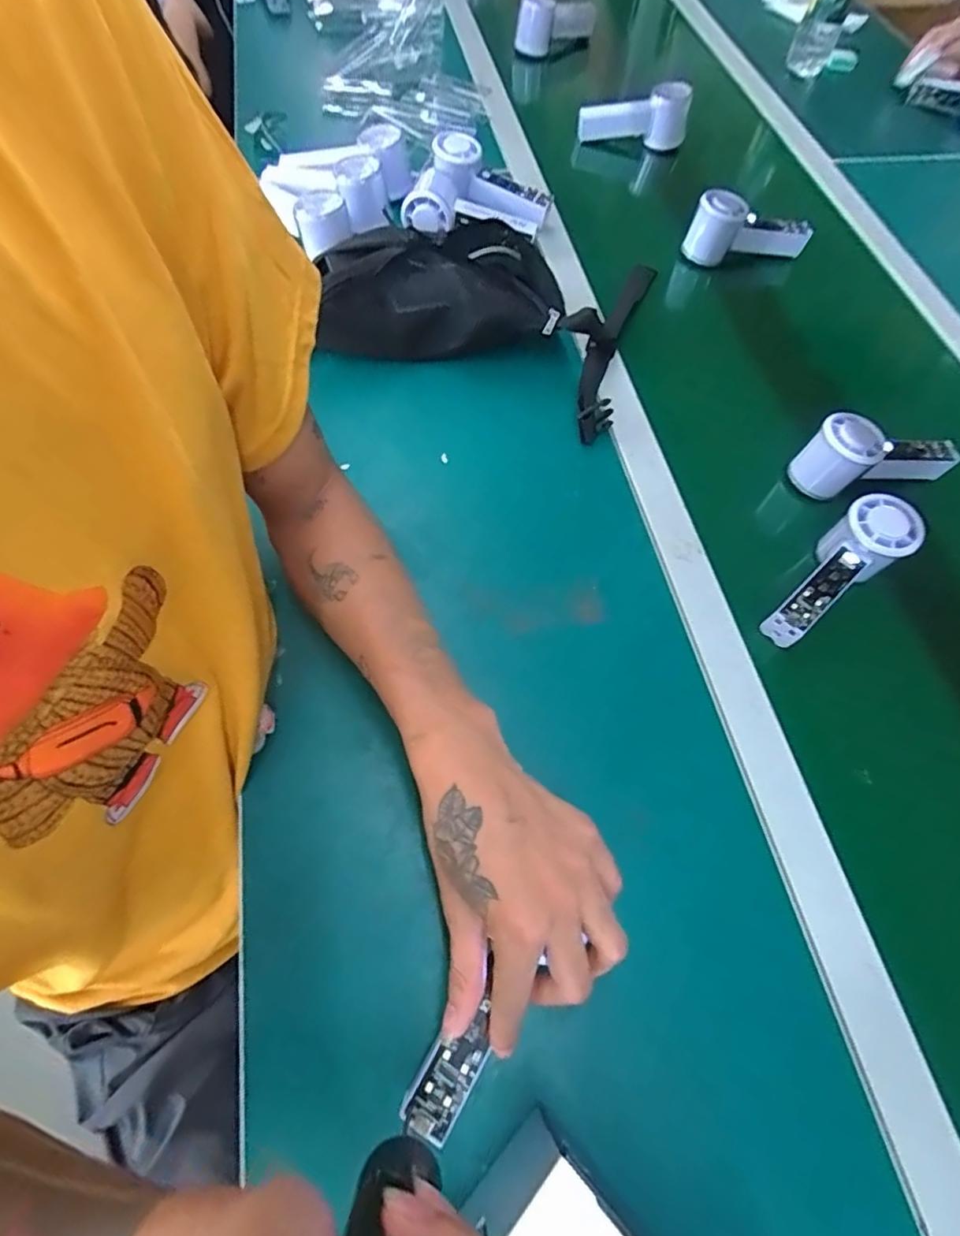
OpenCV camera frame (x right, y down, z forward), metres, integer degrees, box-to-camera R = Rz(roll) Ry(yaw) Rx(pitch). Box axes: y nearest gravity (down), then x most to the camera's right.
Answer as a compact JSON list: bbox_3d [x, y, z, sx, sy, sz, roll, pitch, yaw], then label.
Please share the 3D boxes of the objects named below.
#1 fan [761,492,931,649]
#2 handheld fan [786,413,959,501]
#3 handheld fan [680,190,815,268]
[{"bbox_3d":[0.293,-0.033,0.460,0.057,0.052,0.153,41,78,21],"label":"fan"},{"bbox_3d":[0.373,-0.154,0.519,0.146,0.059,0.046,-11,57,-11],"label":"handheld fan"},{"bbox_3d":[0.320,-0.460,0.676,0.144,0.087,0.060,-4,56,-7],"label":"handheld fan"}]

